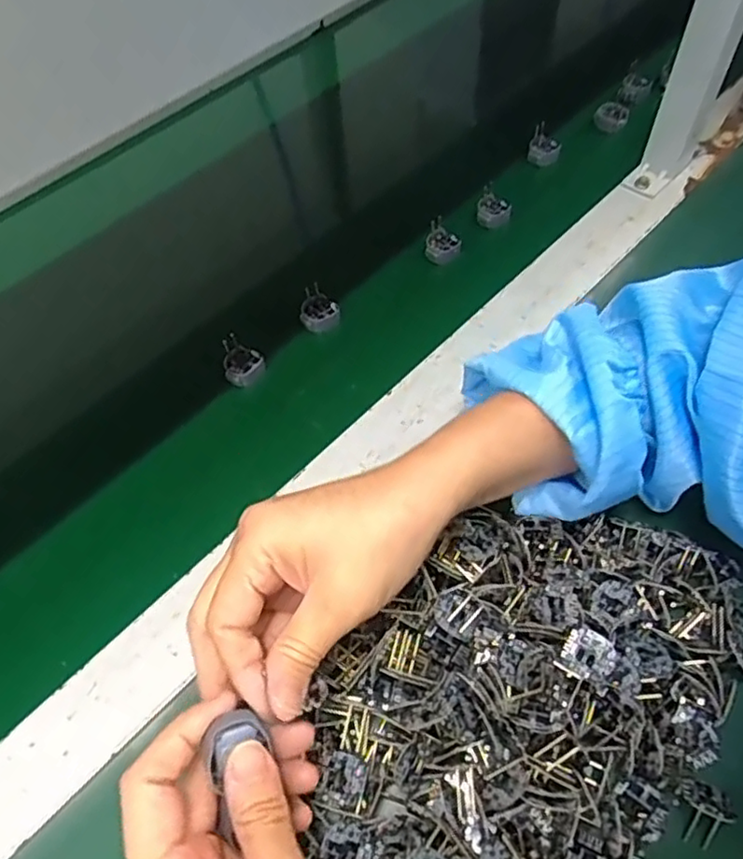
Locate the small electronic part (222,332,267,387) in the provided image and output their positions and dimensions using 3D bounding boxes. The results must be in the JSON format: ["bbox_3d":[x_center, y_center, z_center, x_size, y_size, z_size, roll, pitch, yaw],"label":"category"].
[{"bbox_3d":[-0.092,-0.048,0.468,0.027,0.030,0.027,-2,58,3],"label":"small electronic part"}]

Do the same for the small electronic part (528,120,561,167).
[{"bbox_3d":[0.155,-0.254,0.578,0.025,0.033,0.017,1,58,4],"label":"small electronic part"}]

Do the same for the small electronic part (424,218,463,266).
[{"bbox_3d":[0.058,-0.151,0.522,0.027,0.027,0.026,-2,58,3],"label":"small electronic part"}]

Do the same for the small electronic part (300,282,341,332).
[{"bbox_3d":[-0.039,-0.090,0.496,0.029,0.028,0.027,-10,58,-3],"label":"small electronic part"}]

